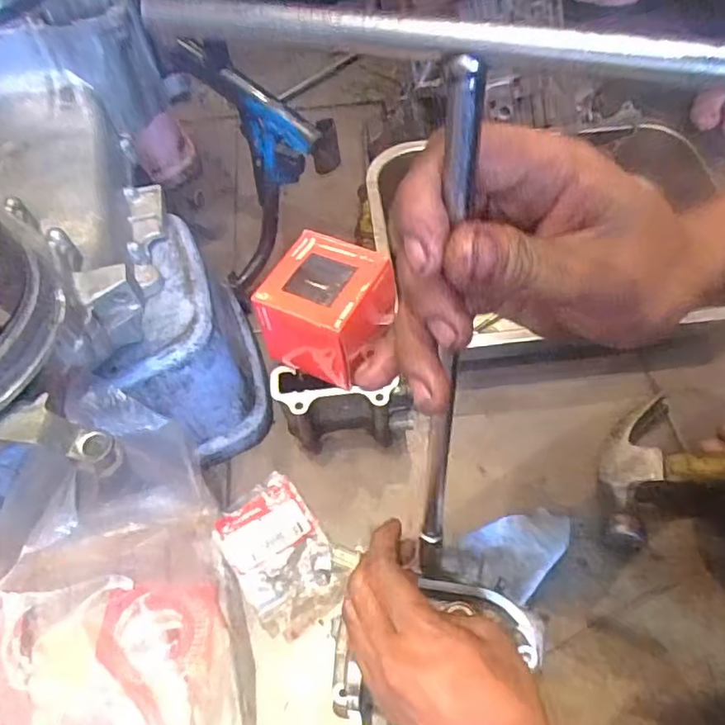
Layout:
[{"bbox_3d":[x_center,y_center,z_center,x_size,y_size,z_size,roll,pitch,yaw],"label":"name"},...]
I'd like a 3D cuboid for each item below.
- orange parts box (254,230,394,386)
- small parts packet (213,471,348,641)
[{"bbox_3d":[-0.027,-0.040,0.458,0.083,0.079,0.076,21,59,17],"label":"orange parts box"},{"bbox_3d":[-0.066,0.152,0.479,0.073,0.010,0.118,-28,58,-15],"label":"small parts packet"}]

